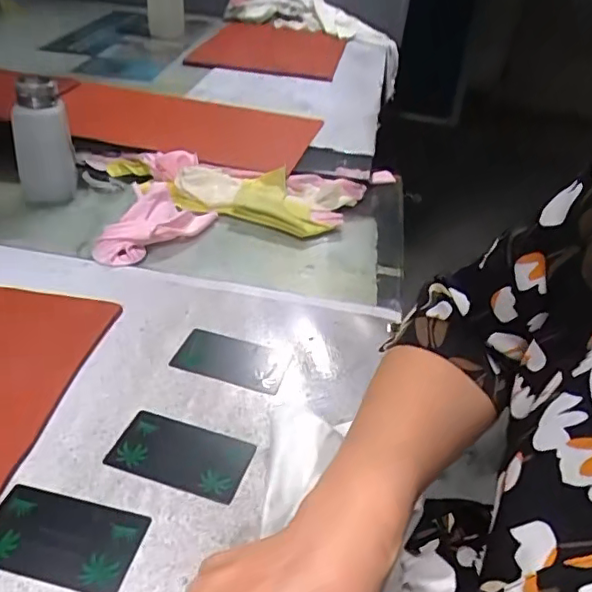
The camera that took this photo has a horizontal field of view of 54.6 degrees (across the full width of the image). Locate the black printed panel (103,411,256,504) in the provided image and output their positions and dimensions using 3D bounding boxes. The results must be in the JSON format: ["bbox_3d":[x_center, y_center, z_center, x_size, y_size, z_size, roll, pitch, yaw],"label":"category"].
[{"bbox_3d":[-0.074,0.100,0.369,0.085,0.004,0.049,14,36,11],"label":"black printed panel"}]

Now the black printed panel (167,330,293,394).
[{"bbox_3d":[-0.049,0.048,0.443,0.084,0.004,0.047,14,36,10],"label":"black printed panel"}]

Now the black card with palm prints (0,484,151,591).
[{"bbox_3d":[-0.130,0.132,0.317,0.086,0.004,0.048,11,36,6],"label":"black card with palm prints"}]

